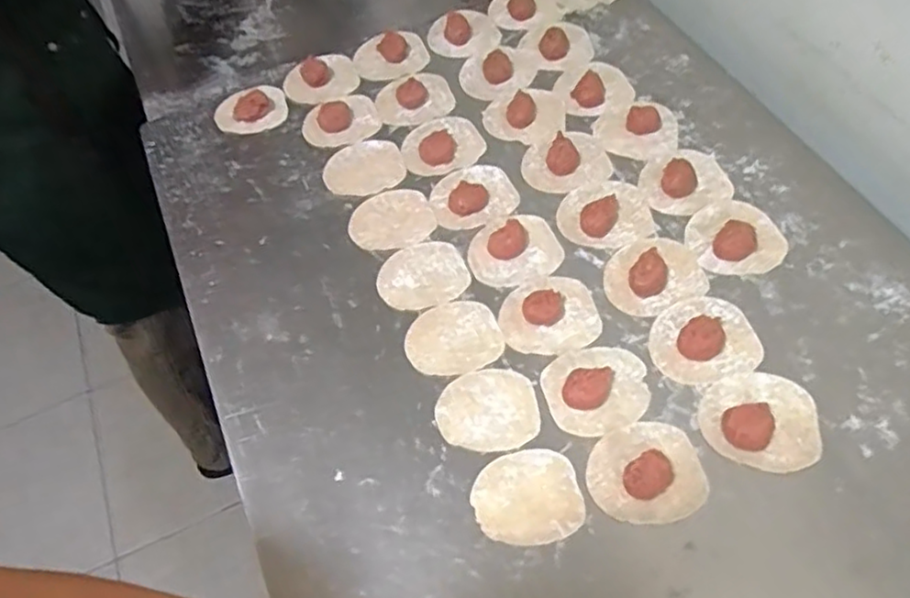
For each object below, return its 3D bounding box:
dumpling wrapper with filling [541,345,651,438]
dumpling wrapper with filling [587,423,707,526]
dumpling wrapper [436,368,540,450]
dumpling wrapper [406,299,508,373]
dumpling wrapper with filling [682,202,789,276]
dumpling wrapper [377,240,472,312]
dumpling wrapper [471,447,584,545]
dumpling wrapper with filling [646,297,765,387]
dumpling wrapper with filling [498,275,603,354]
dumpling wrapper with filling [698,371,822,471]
[{"bbox_3d":[0.114,0.069,0.537,0.082,0.018,0.073,-14,57,-3],"label":"dumpling wrapper with filling"},{"bbox_3d":[0.141,0.125,0.495,0.082,0.024,0.071,-12,57,-3],"label":"dumpling wrapper with filling"},{"bbox_3d":[0.026,0.087,0.542,0.078,0.004,0.067,-5,57,2],"label":"dumpling wrapper"},{"bbox_3d":[-0.002,0.033,0.580,0.079,0.004,0.068,-19,57,-7],"label":"dumpling wrapper"},{"bbox_3d":[0.253,-0.058,0.609,0.081,0.012,0.080,-3,57,4],"label":"dumpling wrapper with filling"},{"bbox_3d":[-0.030,-0.021,0.620,0.080,0.004,0.070,-22,63,-11],"label":"dumpling wrapper"},{"bbox_3d":[0.053,0.146,0.502,0.077,0.004,0.067,-11,57,-2],"label":"dumpling wrapper"},{"bbox_3d":[0.203,0.030,0.552,0.084,0.019,0.074,-14,57,-3],"label":"dumpling wrapper with filling"},{"bbox_3d":[0.081,0.008,0.580,0.083,0.022,0.075,-13,57,-3],"label":"dumpling wrapper with filling"},{"bbox_3d":[0.233,0.087,0.511,0.083,0.020,0.074,12,59,13],"label":"dumpling wrapper with filling"}]

